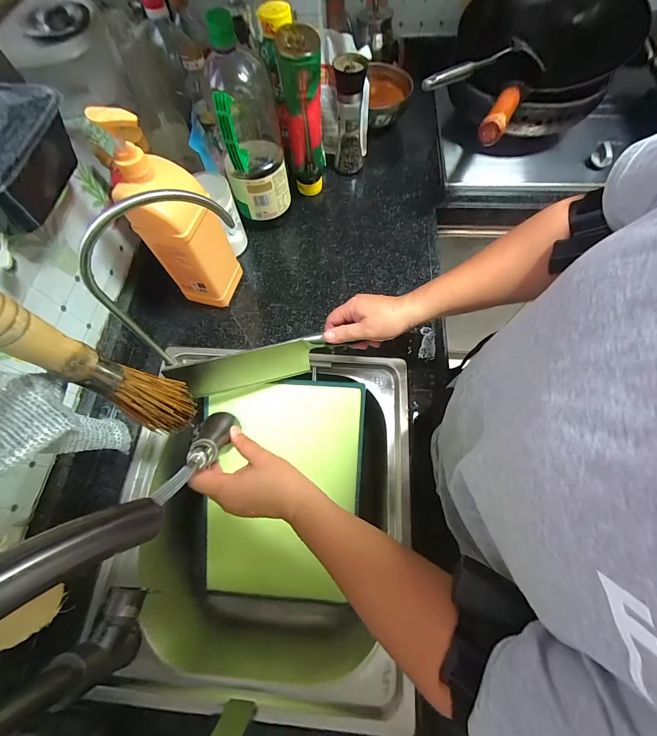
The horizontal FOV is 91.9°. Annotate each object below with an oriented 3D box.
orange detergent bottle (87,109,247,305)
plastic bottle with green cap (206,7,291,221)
[{"bbox_3d":[-0.212,-0.205,0.461,0.084,0.287,0.091,5,67,4],"label":"orange detergent bottle"},{"bbox_3d":[-0.130,-0.383,0.514,0.099,0.262,0.092,-10,67,-2],"label":"plastic bottle with green cap"}]

